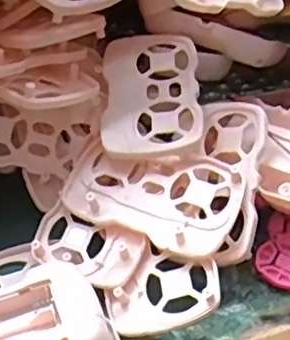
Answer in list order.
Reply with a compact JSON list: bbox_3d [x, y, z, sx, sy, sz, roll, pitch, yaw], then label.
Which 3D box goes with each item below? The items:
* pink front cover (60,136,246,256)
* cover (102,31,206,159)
[{"bbox_3d":[0.003,0.014,0.310,0.088,0.015,0.051,15,59,17],"label":"pink front cover"},{"bbox_3d":[0.003,-0.041,0.332,0.053,0.011,0.081,-6,53,3],"label":"cover"}]

